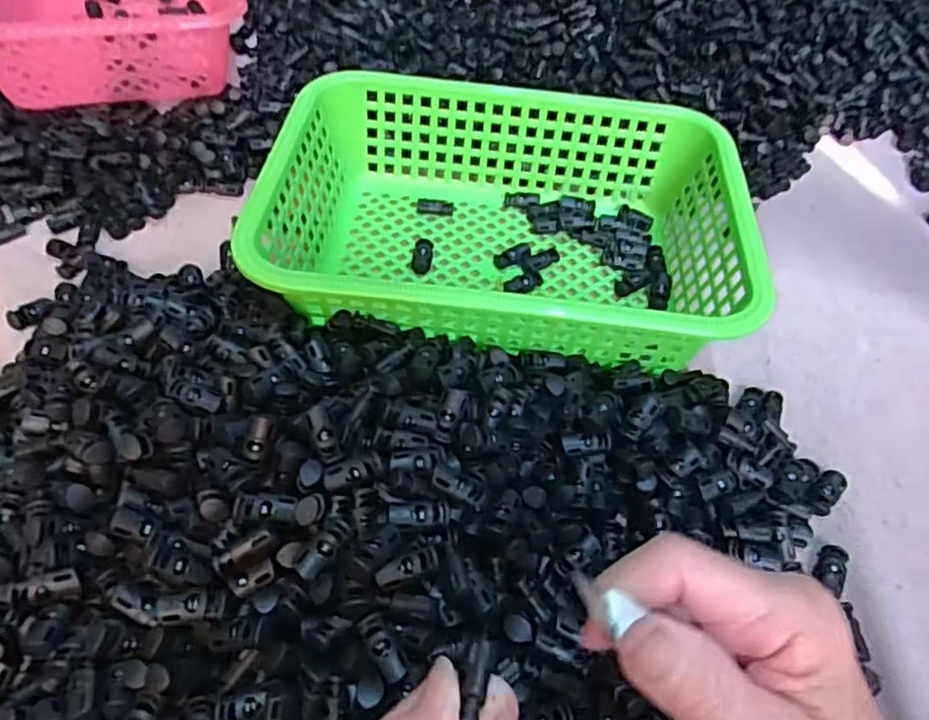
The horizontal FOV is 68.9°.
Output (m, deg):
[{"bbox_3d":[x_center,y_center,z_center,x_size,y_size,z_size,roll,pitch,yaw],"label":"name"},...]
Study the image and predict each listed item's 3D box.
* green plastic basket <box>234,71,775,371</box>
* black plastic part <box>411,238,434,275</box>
[{"bbox_3d":[0.026,-0.088,0.441,0.290,0.079,0.208,6,49,0],"label":"green plastic basket"},{"bbox_3d":[-0.029,-0.073,0.472,0.013,0.010,0.033,4,49,-1],"label":"black plastic part"}]

